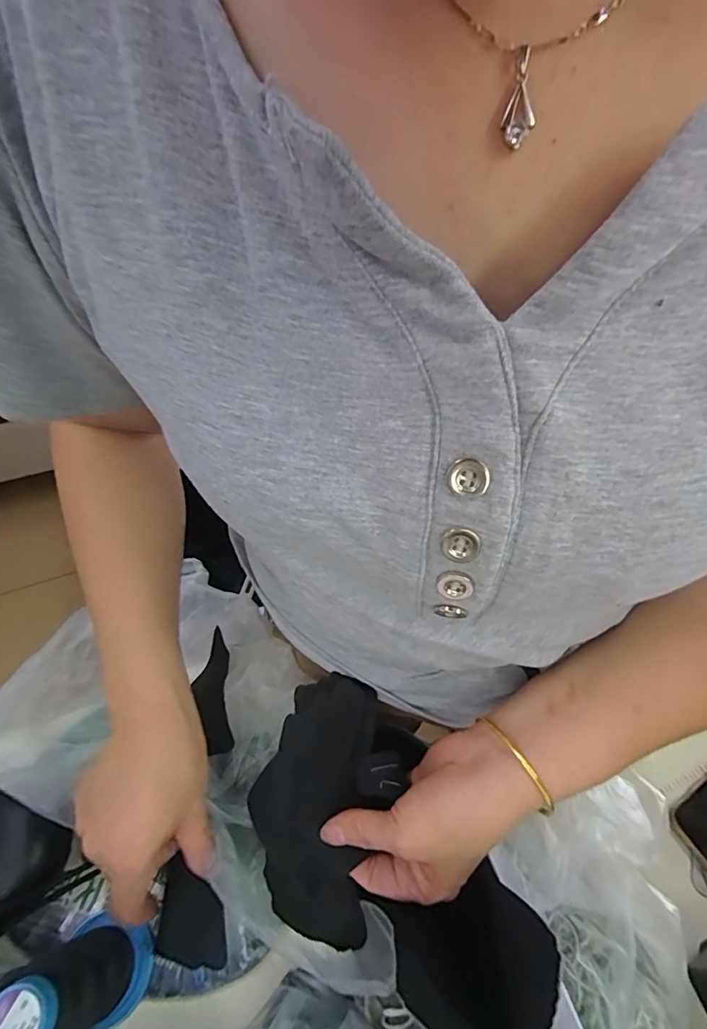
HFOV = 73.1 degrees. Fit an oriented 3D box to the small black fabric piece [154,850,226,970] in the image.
[{"bbox_3d":[-0.112,0.279,0.333,0.046,0.004,0.058,2,72,-4],"label":"small black fabric piece"}]

